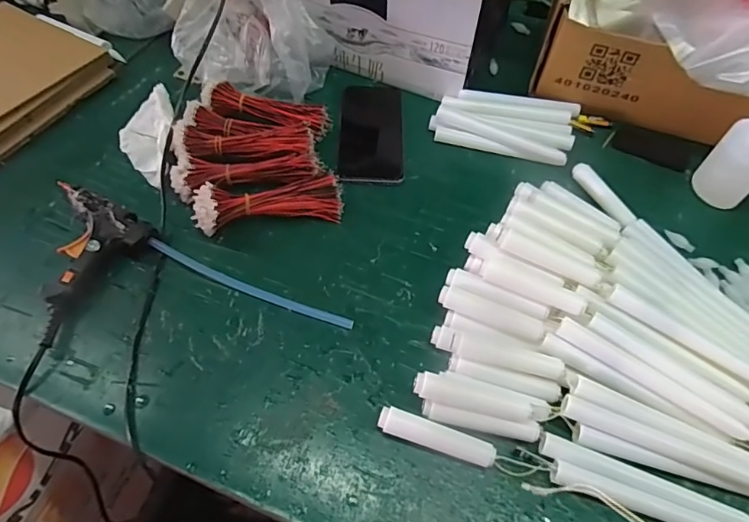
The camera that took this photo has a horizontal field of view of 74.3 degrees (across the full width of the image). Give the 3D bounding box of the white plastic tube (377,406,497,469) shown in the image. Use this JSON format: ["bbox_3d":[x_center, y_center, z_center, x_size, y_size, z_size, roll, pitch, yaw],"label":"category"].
[{"bbox_3d":[0.047,0.135,0.378,0.089,0.018,0.019,16,57,10],"label":"white plastic tube"}]

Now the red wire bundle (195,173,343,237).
[{"bbox_3d":[-0.102,-0.057,0.491,0.145,0.034,0.048,-9,55,-22],"label":"red wire bundle"}]

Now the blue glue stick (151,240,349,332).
[{"bbox_3d":[-0.116,0.022,0.455,0.209,0.024,0.014,18,57,11],"label":"blue glue stick"}]

